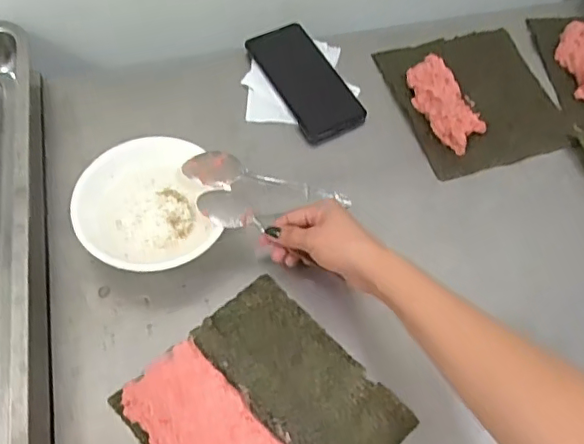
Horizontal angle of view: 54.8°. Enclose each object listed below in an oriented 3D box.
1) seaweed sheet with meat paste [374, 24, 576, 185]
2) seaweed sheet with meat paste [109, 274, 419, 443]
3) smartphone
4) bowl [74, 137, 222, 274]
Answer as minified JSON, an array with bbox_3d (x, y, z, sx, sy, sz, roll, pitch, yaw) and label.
[{"bbox_3d":[0.216,-0.157,0.660,0.183,0.031,0.191,-16,63,-12],"label":"seaweed sheet with meat paste"},{"bbox_3d":[-0.023,0.161,0.481,0.192,0.011,0.177,42,67,18],"label":"seaweed sheet with meat paste"},{"bbox_3d":[0.016,-0.170,0.669,0.078,0.013,0.170,-25,65,-16],"label":"smartphone"},{"bbox_3d":[-0.138,-0.012,0.558,0.138,0.055,0.145,-9,62,-8],"label":"bowl"}]

